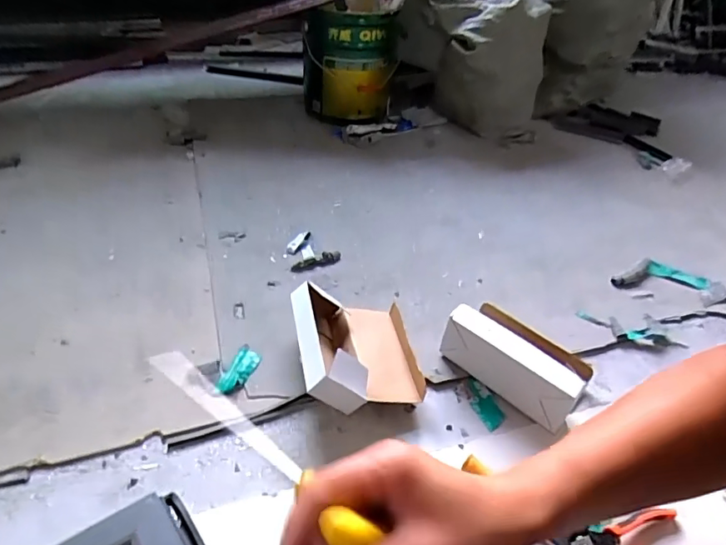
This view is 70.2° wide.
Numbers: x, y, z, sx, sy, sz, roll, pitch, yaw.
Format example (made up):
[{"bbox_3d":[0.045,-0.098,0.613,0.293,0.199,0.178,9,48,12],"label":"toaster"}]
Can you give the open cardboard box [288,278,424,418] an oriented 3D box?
[{"bbox_3d":[-0.008,0.113,0.842,0.191,0.107,0.220,-4,41,-12],"label":"open cardboard box"}]

